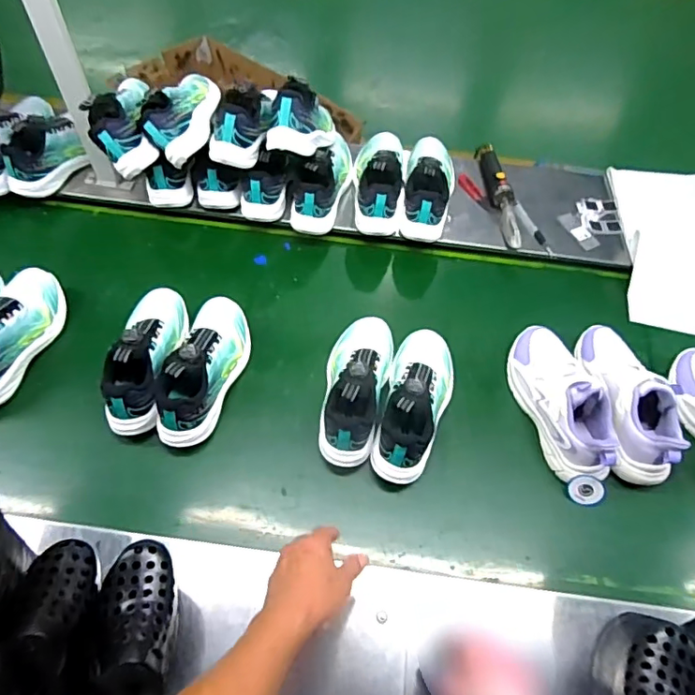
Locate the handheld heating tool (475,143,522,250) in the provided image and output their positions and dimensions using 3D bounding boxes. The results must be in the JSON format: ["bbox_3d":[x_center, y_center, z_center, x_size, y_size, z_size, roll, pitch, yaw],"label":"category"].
[{"bbox_3d":[0.291,-0.307,1.016,0.034,0.053,0.279,-2,58,-6],"label":"handheld heating tool"}]

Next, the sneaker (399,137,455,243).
[{"bbox_3d":[0.152,-0.297,0.971,0.091,0.116,0.212,12,58,3],"label":"sneaker"}]

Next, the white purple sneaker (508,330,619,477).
[{"bbox_3d":[0.319,0.063,0.774,0.101,0.106,0.246,-5,59,-7],"label":"white purple sneaker"}]

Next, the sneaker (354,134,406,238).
[{"bbox_3d":[0.059,-0.320,0.962,0.088,0.096,0.211,6,58,-1],"label":"sneaker"}]

